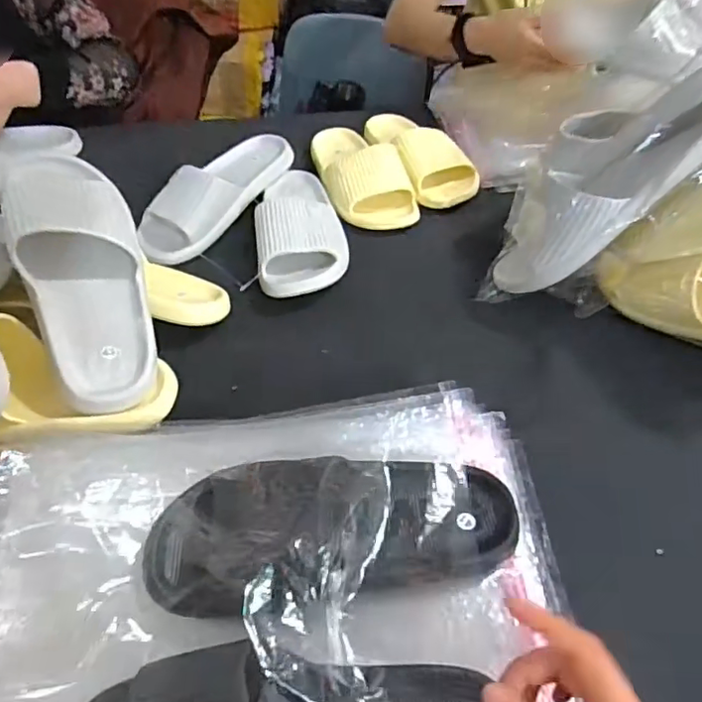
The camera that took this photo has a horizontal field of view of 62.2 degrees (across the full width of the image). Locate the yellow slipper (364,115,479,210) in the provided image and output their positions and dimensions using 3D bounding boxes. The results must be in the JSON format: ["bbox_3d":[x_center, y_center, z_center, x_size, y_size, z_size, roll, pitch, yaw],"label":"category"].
[{"bbox_3d":[0.099,-0.293,0.852,0.101,0.061,0.254,-16,49,-13],"label":"yellow slipper"}]

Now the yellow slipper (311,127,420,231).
[{"bbox_3d":[0.006,-0.254,0.812,0.101,0.056,0.223,-16,49,-14],"label":"yellow slipper"}]

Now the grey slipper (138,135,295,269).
[{"bbox_3d":[-0.174,-0.210,0.769,0.105,0.059,0.253,28,54,24],"label":"grey slipper"}]

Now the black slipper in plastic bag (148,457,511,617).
[{"bbox_3d":[-0.011,0.118,0.395,0.257,0.062,0.113,-5,47,-4],"label":"black slipper in plastic bag"}]

